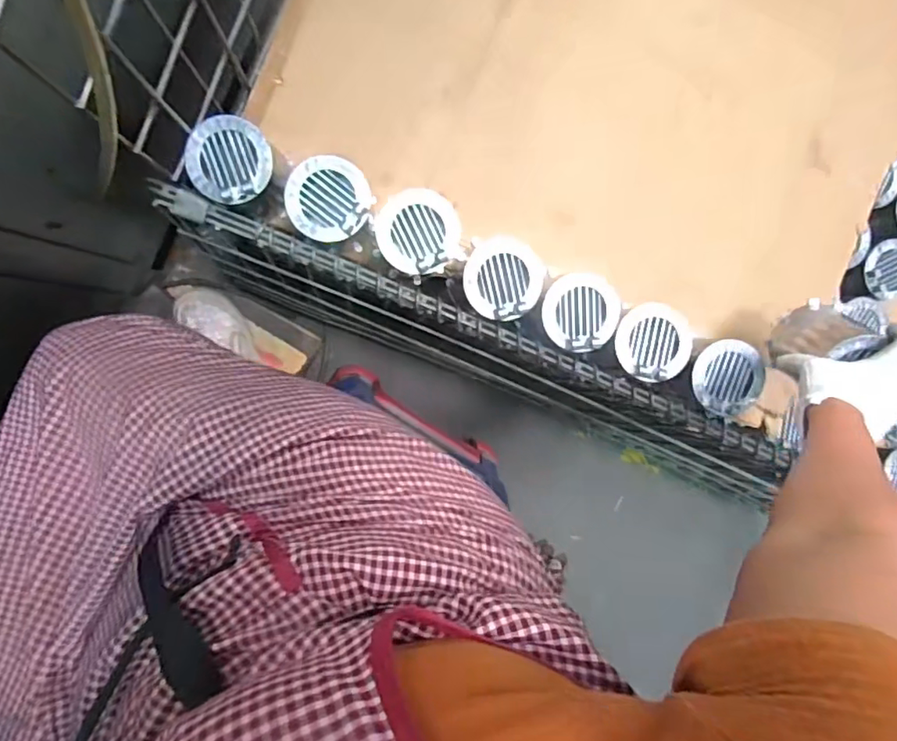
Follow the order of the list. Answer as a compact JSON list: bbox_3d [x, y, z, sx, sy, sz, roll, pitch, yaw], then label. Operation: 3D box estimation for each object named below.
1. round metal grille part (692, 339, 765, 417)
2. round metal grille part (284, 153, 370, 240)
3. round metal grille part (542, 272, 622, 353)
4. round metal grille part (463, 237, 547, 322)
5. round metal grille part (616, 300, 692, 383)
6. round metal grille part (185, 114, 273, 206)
[{"bbox_3d":[0.326,0.007,0.644,0.081,0.012,0.085,0,94,-7],"label":"round metal grille part"},{"bbox_3d":[-0.127,-0.181,0.582,0.086,0.012,0.085,0,94,-7],"label":"round metal grille part"},{"bbox_3d":[0.151,-0.066,0.624,0.084,0.016,0.084,0,94,-7],"label":"round metal grille part"},{"bbox_3d":[0.061,-0.102,0.618,0.086,0.024,0.084,0,94,-7],"label":"round metal grille part"},{"bbox_3d":[0.236,-0.035,0.628,0.091,0.024,0.082,-26,97,-4],"label":"round metal grille part"},{"bbox_3d":[-0.226,-0.217,0.571,0.084,0.011,0.083,0,94,-7],"label":"round metal grille part"}]

